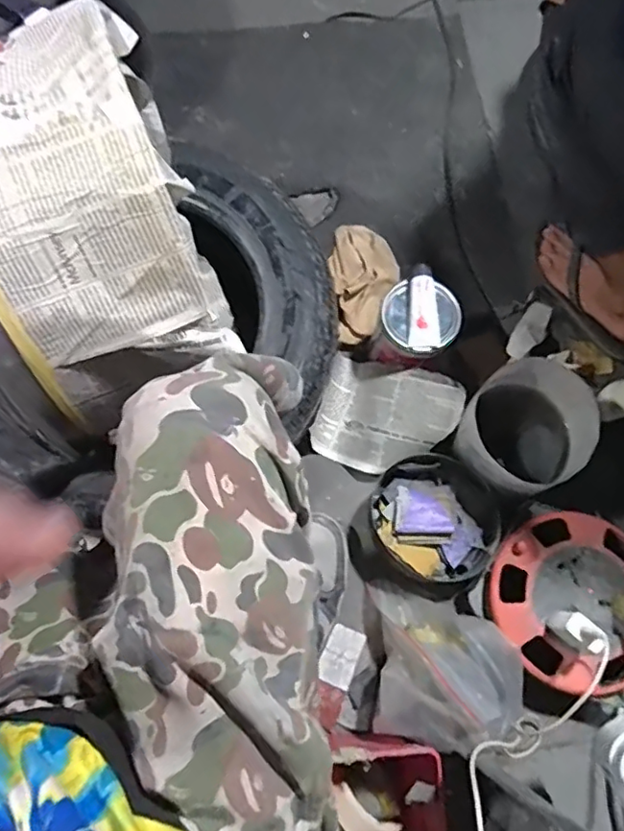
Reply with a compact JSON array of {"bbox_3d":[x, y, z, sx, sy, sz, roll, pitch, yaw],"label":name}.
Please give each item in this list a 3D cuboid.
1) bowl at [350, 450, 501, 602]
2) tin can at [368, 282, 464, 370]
[{"bbox_3d":[0.146,0.144,0.732,0.159,0.085,0.171,0,73,-1],"label":"bowl"},{"bbox_3d":[0.133,-0.108,0.764,0.099,0.116,0.094,24,74,6],"label":"tin can"}]

